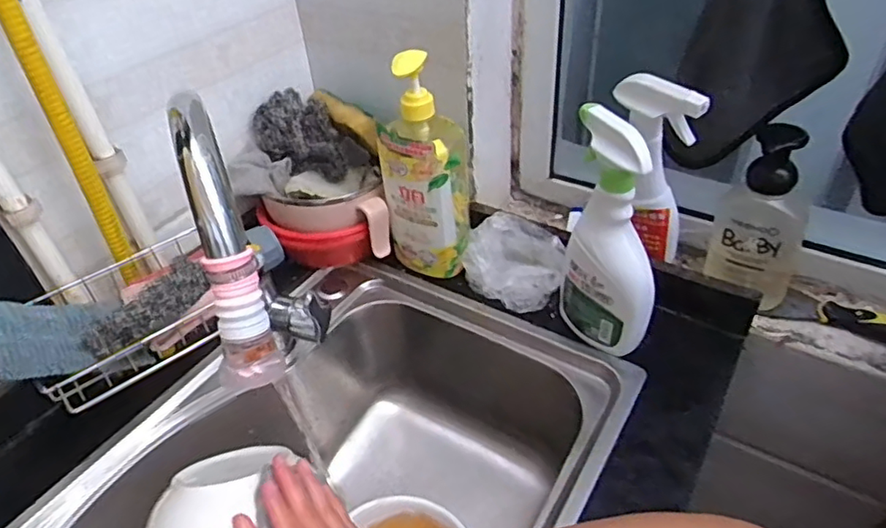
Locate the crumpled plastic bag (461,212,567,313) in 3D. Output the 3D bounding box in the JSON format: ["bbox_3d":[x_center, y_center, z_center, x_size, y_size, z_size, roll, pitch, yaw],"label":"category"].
[{"bbox_3d":[0.084,-0.006,0.703,0.112,0.059,0.089,24,48,29],"label":"crumpled plastic bag"}]

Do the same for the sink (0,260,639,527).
[{"bbox_3d":[-0.116,0.283,0.589,0.418,0.219,0.573,21,47,26],"label":"sink"}]

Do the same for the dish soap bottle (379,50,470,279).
[{"bbox_3d":[-0.019,-0.100,0.664,0.094,0.263,0.068,-6,41,-2],"label":"dish soap bottle"}]

